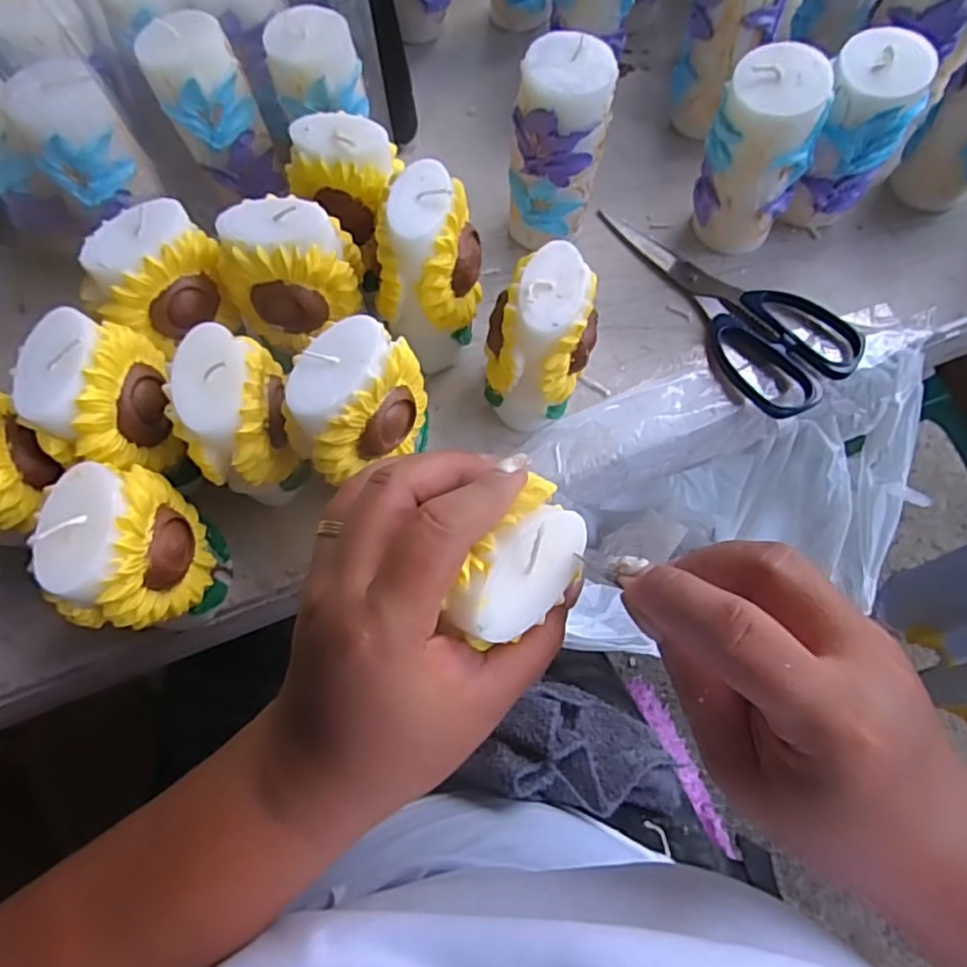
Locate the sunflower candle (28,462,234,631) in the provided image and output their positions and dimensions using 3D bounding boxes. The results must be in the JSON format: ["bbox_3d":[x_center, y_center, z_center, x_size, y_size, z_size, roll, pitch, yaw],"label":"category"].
[{"bbox_3d":[-0.156,0.034,0.285,0.047,0.098,0.067,-1,69,1],"label":"sunflower candle"}]

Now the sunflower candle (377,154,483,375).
[{"bbox_3d":[-0.028,-0.110,0.337,0.057,0.099,0.064,1,69,2],"label":"sunflower candle"}]

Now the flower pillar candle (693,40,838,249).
[{"bbox_3d":[0.149,-0.177,0.352,0.053,0.113,0.043,40,75,15],"label":"flower pillar candle"}]

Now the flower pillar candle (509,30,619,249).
[{"bbox_3d":[0.042,-0.188,0.362,0.051,0.112,0.044,6,69,4],"label":"flower pillar candle"}]

